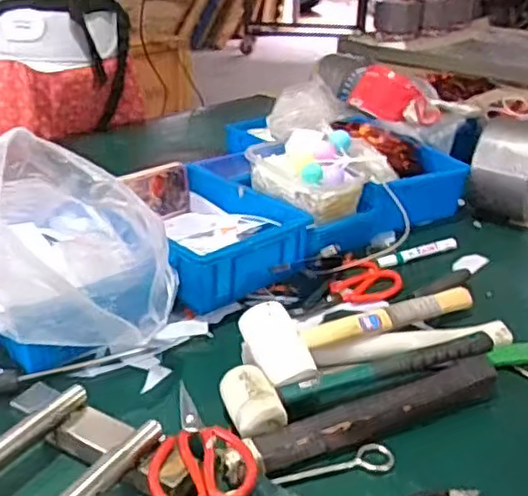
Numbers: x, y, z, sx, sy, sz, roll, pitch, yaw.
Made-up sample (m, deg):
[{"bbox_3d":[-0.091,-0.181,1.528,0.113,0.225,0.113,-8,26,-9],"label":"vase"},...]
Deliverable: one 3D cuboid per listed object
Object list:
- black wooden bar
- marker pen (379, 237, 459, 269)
[{"bbox_3d":[0.115,0.154,0.635,0.257,0.026,0.044,-11,29,-22],"label":"black wooden bar"},{"bbox_3d":[0.217,0.008,0.946,0.136,0.019,0.020,-13,30,-24],"label":"marker pen"}]

